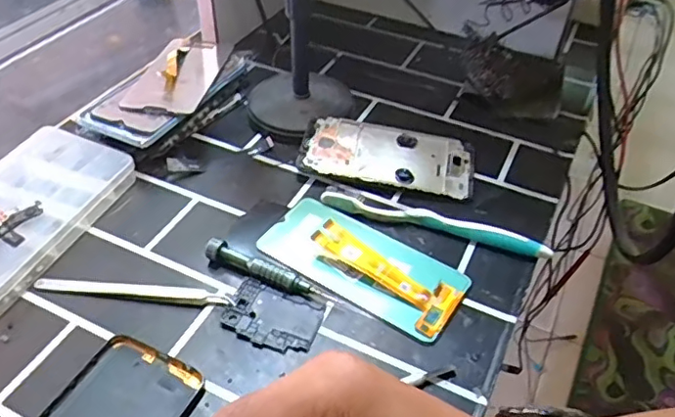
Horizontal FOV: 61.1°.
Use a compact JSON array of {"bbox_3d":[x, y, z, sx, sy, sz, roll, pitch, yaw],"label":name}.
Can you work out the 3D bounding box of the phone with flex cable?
[{"bbox_3d":[0.017,0.038,0.437,0.157,0.015,0.074,25,49,20],"label":"phone with flex cable"}]

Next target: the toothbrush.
[{"bbox_3d":[0.077,0.010,0.466,0.185,0.011,0.025,19,47,15],"label":"toothbrush"}]

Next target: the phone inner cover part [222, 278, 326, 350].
[{"bbox_3d":[-0.046,0.076,0.404,0.065,0.004,0.045,17,46,13],"label":"phone inner cover part"}]

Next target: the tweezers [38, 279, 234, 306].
[{"bbox_3d":[-0.148,0.059,0.414,0.146,0.007,0.012,6,45,2],"label":"tweezers"}]

